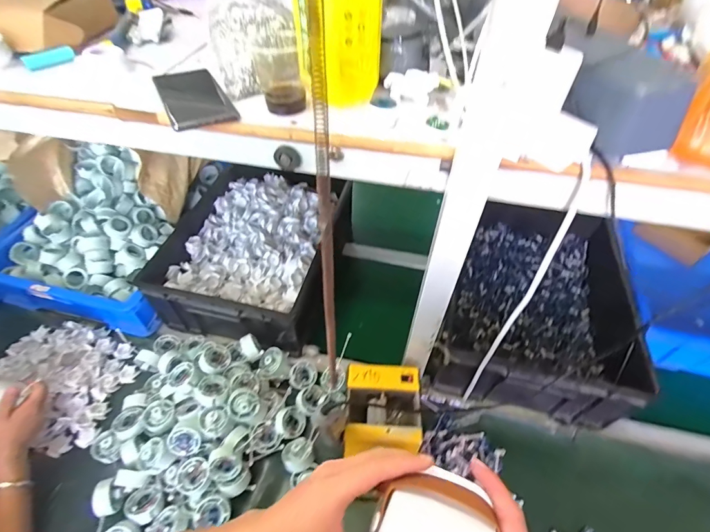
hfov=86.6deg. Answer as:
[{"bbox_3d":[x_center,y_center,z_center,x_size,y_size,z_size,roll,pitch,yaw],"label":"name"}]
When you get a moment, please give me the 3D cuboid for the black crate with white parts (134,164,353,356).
[{"bbox_3d":[-0.235,-0.045,0.939,0.365,0.170,0.471,11,51,10],"label":"black crate with white parts"}]

